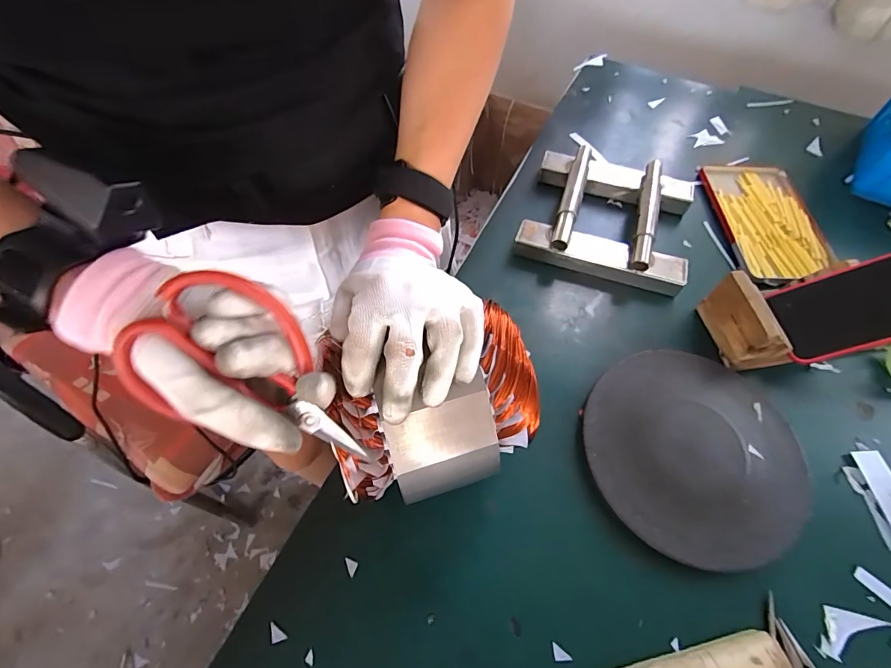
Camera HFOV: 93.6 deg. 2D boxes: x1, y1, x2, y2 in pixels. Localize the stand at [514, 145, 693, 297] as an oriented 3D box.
[{"bbox_3d":[0.206,-0.157,0.528,0.195,0.049,0.183,17,61,9],"label":"stand"}]

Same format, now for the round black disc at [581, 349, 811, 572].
[{"bbox_3d":[0.228,0.107,0.391,0.190,0.019,0.188,0,59,0],"label":"round black disc"}]

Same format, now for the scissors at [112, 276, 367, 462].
[{"bbox_3d":[-0.096,0.020,0.239,0.142,0.081,0.015,24,12,-25],"label":"scissors"}]

